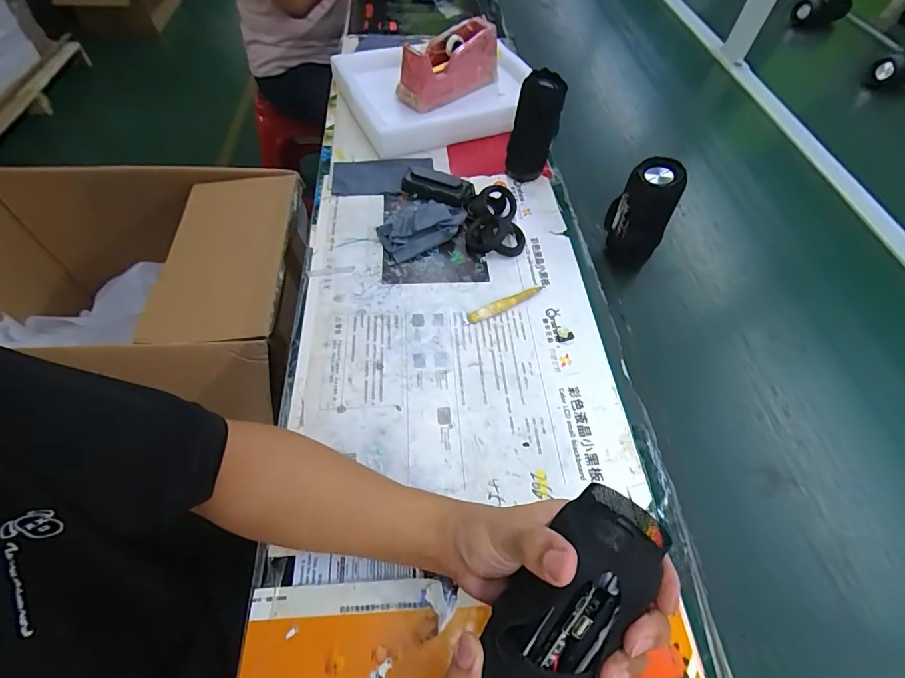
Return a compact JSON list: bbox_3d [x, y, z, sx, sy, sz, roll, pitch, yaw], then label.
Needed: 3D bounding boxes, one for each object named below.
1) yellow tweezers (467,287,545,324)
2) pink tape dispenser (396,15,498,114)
[{"bbox_3d":[0.071,-0.046,0.558,0.113,0.004,0.020,-21,60,-17],"label":"yellow tweezers"},{"bbox_3d":[-0.004,-0.505,0.790,0.084,0.087,0.193,39,62,20],"label":"pink tape dispenser"}]

